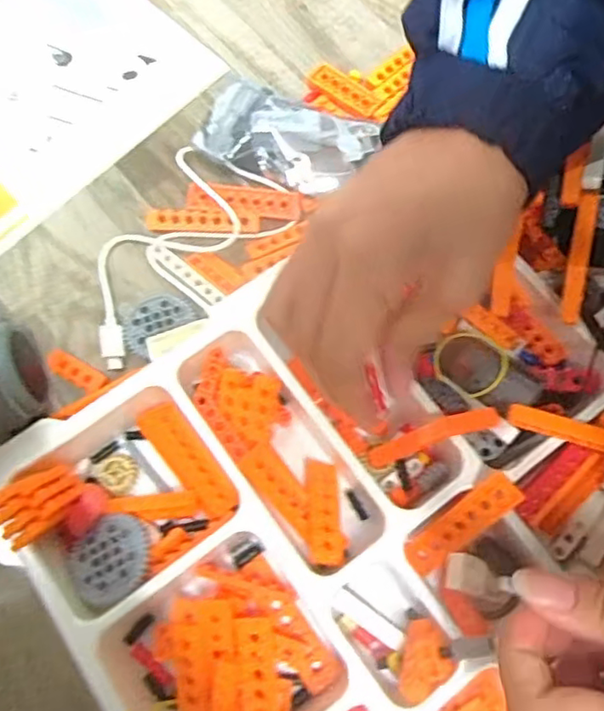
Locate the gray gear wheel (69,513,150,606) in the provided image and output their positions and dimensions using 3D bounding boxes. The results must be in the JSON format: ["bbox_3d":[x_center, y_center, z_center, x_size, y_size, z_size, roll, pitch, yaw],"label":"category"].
[{"bbox_3d":[-0.089,0.095,0.283,0.034,0.009,0.037,-6,59,11],"label":"gray gear wheel"}]

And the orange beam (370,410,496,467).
[{"bbox_3d":[0.060,0.037,0.285,0.062,0.017,0.010,-23,70,14],"label":"orange beam"}]

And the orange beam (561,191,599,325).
[{"bbox_3d":[0.133,-0.047,0.292,0.008,0.006,0.062,10,92,2],"label":"orange beam"}]

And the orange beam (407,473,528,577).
[{"bbox_3d":[0.071,0.078,0.279,0.016,0.066,0.008,49,31,15],"label":"orange beam"}]

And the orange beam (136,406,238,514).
[{"bbox_3d":[-0.057,0.052,0.306,0.018,0.010,0.065,-38,75,-11],"label":"orange beam"}]

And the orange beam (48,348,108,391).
[{"bbox_3d":[-0.121,0.008,0.324,0.036,0.005,0.012,29,74,11],"label":"orange beam"}]

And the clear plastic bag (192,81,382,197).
[{"bbox_3d":[-0.011,-0.130,0.363,0.099,0.019,0.061,25,74,9],"label":"clear plastic bag"}]

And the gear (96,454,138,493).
[{"bbox_3d":[-0.094,0.059,0.308,0.020,0.005,0.018,25,74,9],"label":"gear"}]

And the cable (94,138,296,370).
[{"bbox_3d":[-0.070,-0.057,0.339,0.082,0.019,0.138,29,74,11],"label":"cable"}]

